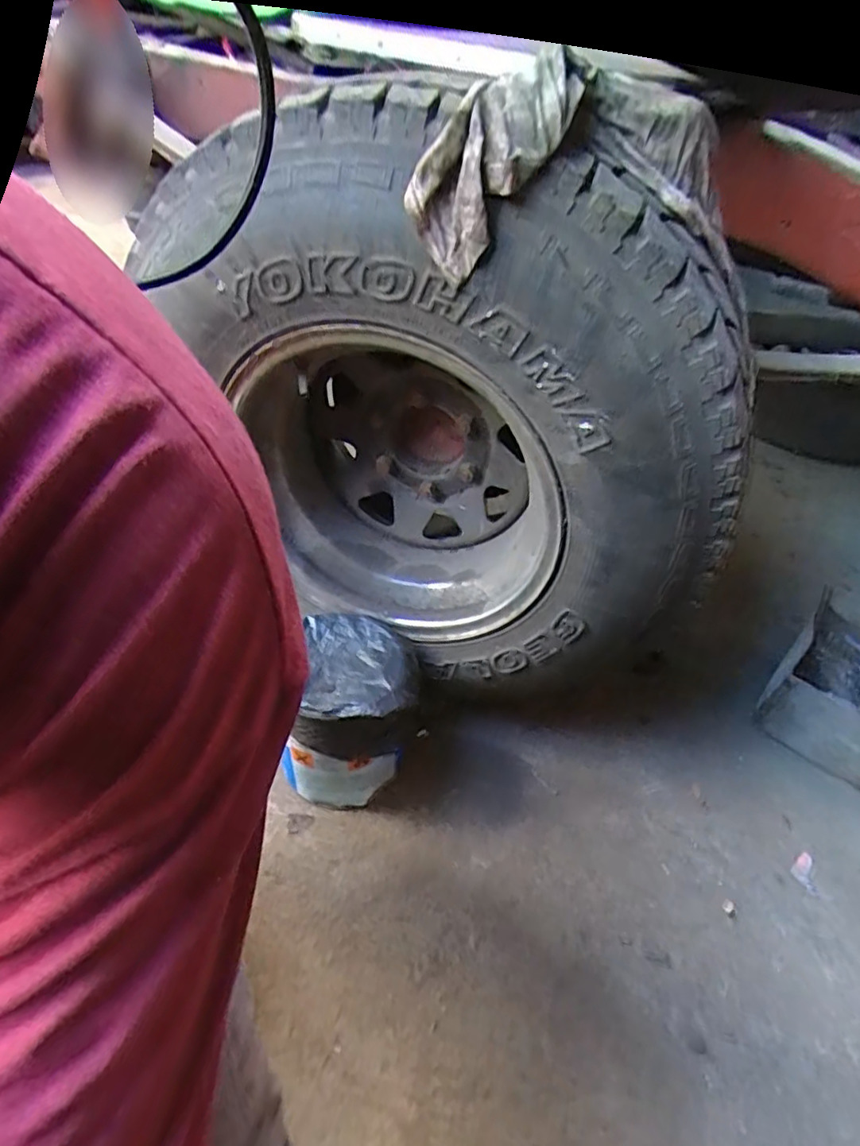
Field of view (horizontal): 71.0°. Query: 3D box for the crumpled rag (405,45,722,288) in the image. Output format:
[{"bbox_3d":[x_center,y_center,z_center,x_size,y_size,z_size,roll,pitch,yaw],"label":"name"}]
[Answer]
[{"bbox_3d":[0.041,-0.291,0.436,0.105,0.126,0.060,12,44,6],"label":"crumpled rag"}]

